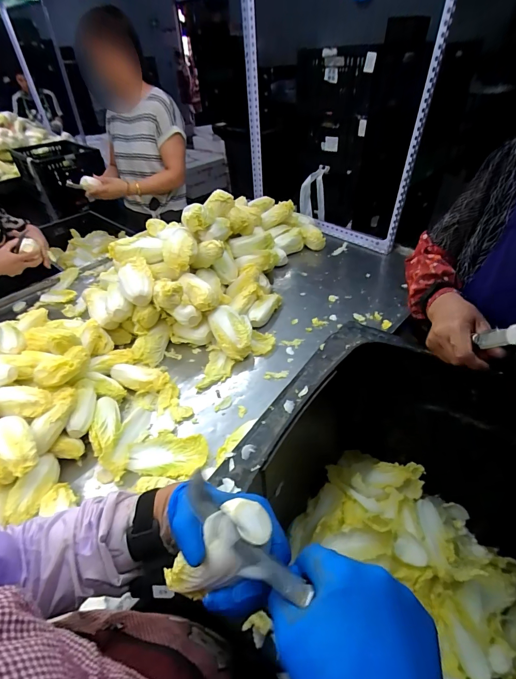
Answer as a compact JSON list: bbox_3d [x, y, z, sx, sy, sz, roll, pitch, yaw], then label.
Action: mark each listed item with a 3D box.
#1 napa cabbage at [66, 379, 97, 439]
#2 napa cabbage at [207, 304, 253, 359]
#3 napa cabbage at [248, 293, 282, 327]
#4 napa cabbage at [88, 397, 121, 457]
[{"bbox_3d":[-0.382,0.139,0.719,0.046,0.046,0.139,-9,41,-6],"label":"napa cabbage"},{"bbox_3d":[-0.074,-0.017,0.900,0.113,0.098,0.131,-6,41,-3],"label":"napa cabbage"},{"bbox_3d":[0.023,-0.096,1.029,0.064,0.047,0.172,12,44,18],"label":"napa cabbage"},{"bbox_3d":[-0.329,0.184,0.711,0.058,0.037,0.144,-9,41,-6],"label":"napa cabbage"}]

